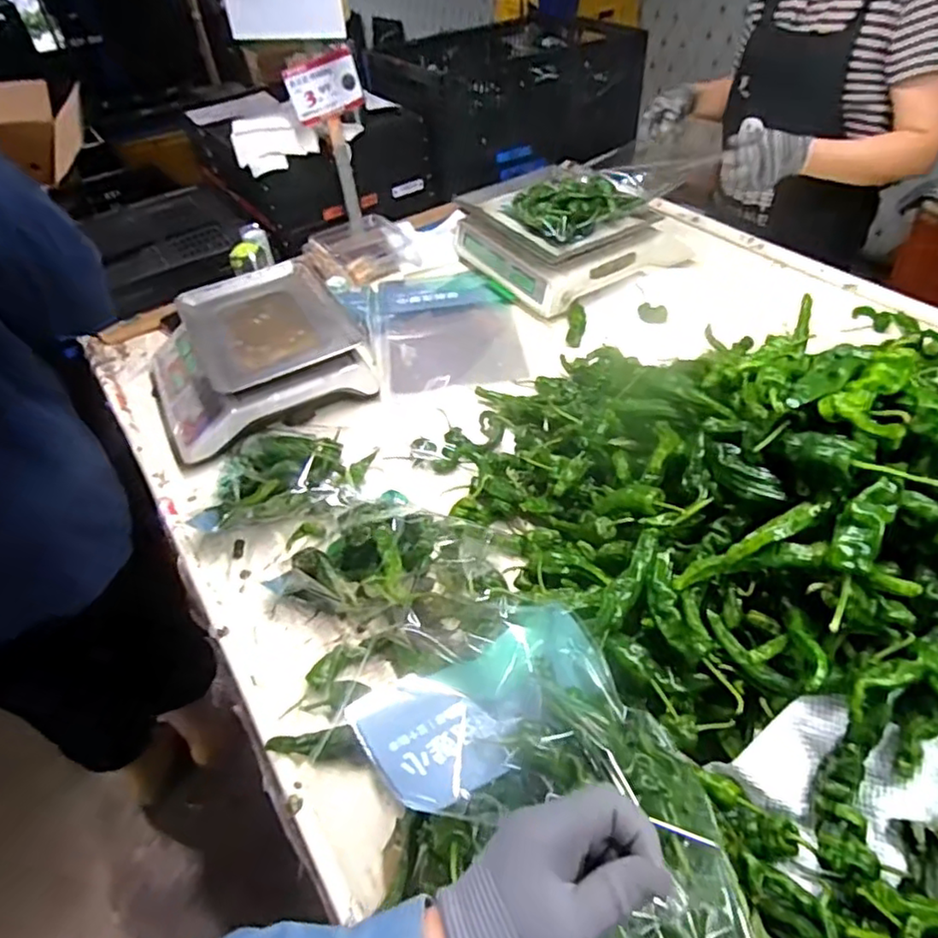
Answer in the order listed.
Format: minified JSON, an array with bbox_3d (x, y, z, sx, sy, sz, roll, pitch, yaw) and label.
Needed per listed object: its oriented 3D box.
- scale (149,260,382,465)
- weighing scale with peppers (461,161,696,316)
[{"bbox_3d":[-0.354,-0.192,1.035,0.325,0.100,0.321,-27,47,-19],"label":"scale"},{"bbox_3d":[0.197,-0.494,1.237,0.353,0.167,0.327,-26,47,-18],"label":"weighing scale with peppers"}]

